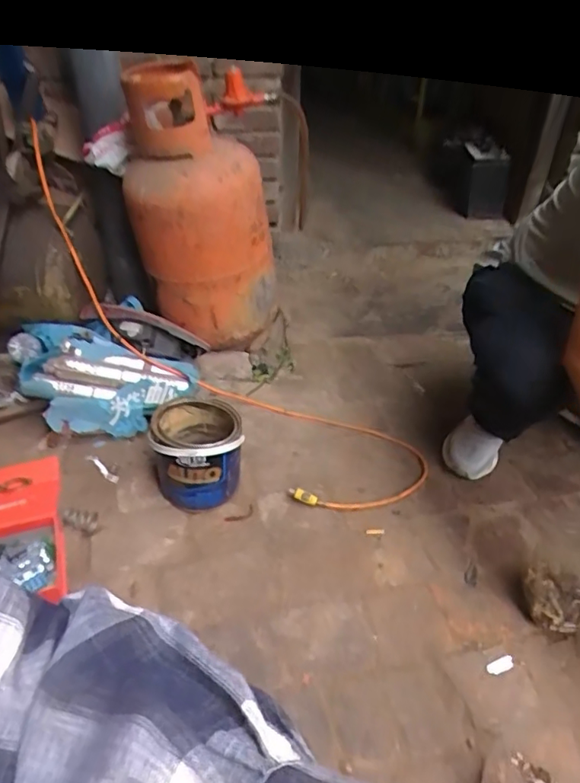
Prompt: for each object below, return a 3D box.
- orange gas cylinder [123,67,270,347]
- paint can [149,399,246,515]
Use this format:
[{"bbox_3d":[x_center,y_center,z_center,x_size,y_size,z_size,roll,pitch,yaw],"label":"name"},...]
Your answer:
[{"bbox_3d":[-0.203,-0.394,1.258,0.313,0.589,0.345,-9,40,-12],"label":"orange gas cylinder"},{"bbox_3d":[-0.176,0.112,1.031,0.167,0.168,0.177,-5,39,-7],"label":"paint can"}]

